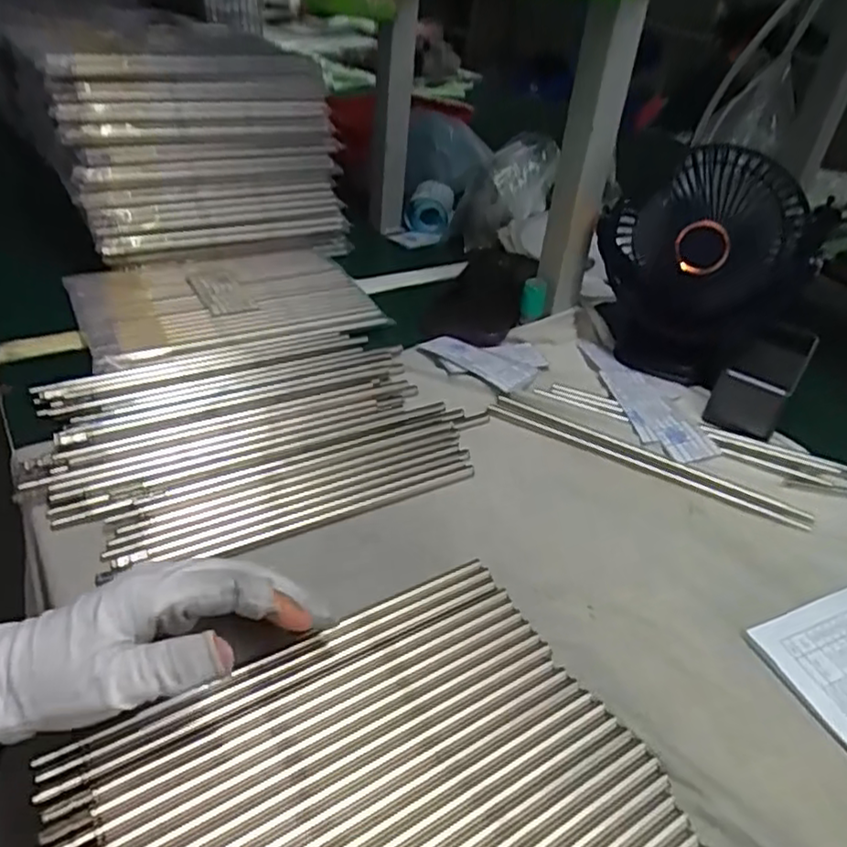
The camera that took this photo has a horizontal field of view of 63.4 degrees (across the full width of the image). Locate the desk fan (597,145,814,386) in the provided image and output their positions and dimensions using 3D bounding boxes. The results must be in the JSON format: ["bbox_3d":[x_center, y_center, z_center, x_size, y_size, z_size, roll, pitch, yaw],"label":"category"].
[{"bbox_3d":[0.230,-0.131,0.582,0.148,0.176,0.092,28,41,27],"label":"desk fan"}]

